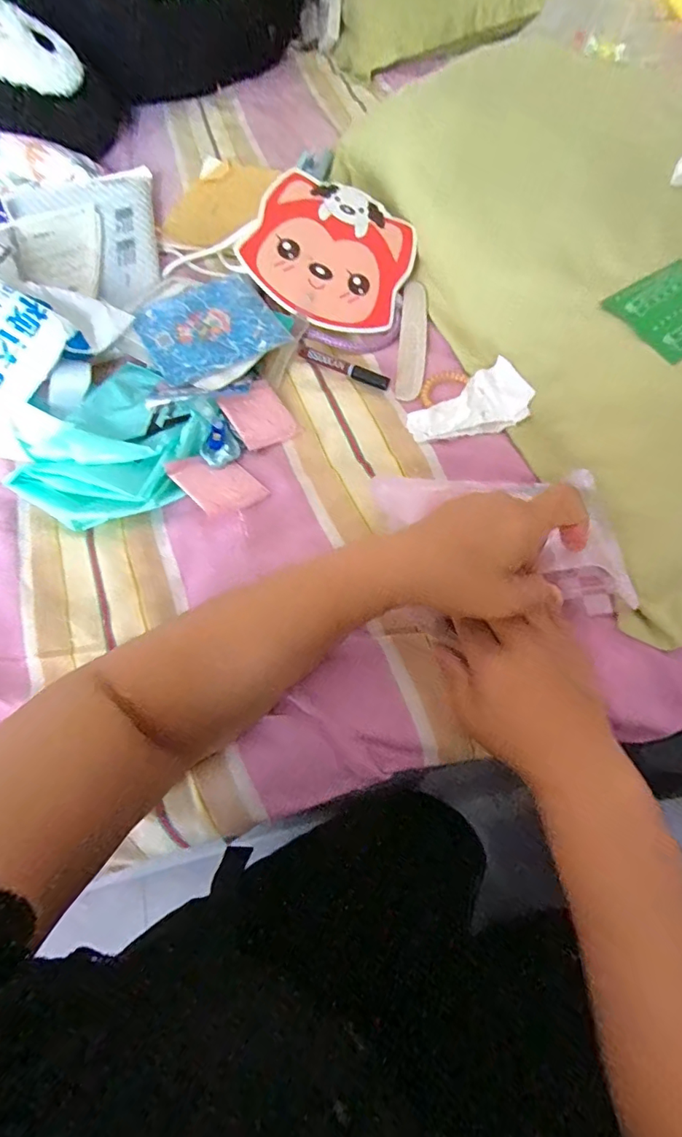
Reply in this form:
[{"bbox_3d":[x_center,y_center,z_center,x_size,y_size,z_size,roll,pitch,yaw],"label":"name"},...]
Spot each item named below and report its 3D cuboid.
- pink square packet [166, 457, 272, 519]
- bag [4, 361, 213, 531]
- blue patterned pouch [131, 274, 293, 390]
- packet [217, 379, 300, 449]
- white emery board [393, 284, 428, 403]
[{"bbox_3d":[-0.102,-0.072,0.413,0.066,0.005,0.056,42,55,16],"label":"pink square packet"},{"bbox_3d":[-0.189,-0.107,0.426,0.140,0.032,0.161,30,66,18],"label":"bag"},{"bbox_3d":[-0.129,-0.231,0.482,0.125,0.015,0.146,-32,64,-13],"label":"blue patterned pouch"},{"bbox_3d":[-0.075,-0.141,0.453,0.060,0.006,0.061,-34,84,-32],"label":"packet"},{"bbox_3d":[0.073,-0.231,0.499,0.028,0.006,0.149,6,69,6],"label":"white emery board"}]

